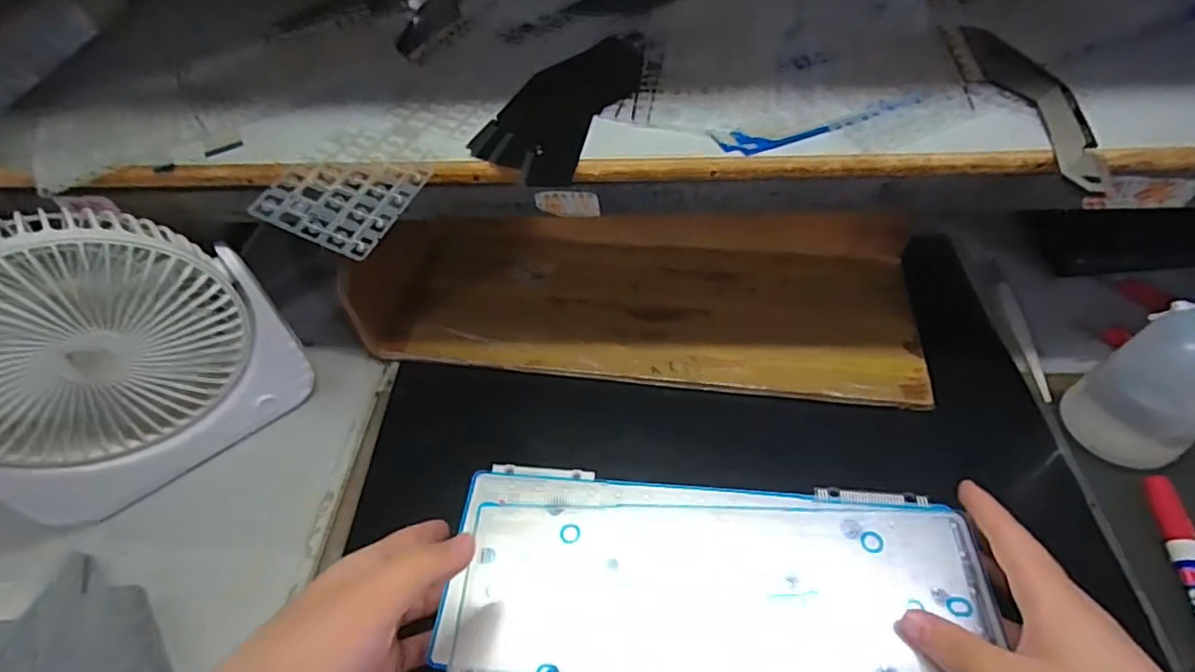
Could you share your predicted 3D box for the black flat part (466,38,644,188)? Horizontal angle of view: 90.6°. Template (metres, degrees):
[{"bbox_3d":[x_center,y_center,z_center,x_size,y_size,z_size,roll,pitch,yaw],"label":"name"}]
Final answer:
[{"bbox_3d":[-0.017,-0.135,0.340,0.066,0.005,0.134,21,57,19],"label":"black flat part"}]

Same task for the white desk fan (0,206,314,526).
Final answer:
[{"bbox_3d":[-0.306,0.016,0.371,0.188,0.186,0.054,-38,59,-22],"label":"white desk fan"}]

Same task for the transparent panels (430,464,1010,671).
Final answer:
[{"bbox_3d":[0.063,0.137,0.324,0.282,0.007,0.127,0,53,4],"label":"transparent panels"}]

